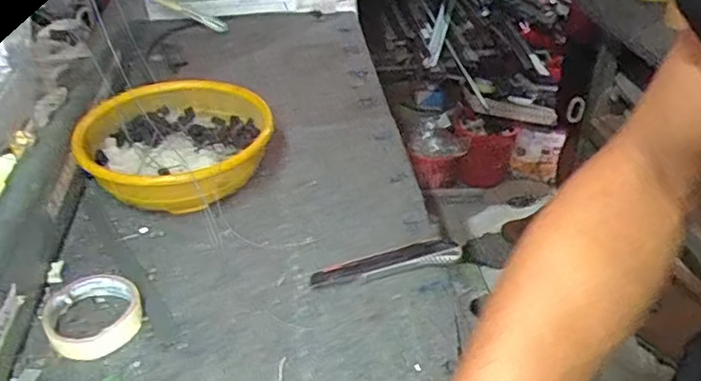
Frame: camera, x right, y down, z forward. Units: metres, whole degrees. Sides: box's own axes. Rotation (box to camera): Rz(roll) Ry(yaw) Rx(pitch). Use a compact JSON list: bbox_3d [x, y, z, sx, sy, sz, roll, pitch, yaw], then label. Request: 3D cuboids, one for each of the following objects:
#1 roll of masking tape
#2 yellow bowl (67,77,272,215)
[{"bbox_3d":[-0.234,0.109,0.554,0.081,0.023,0.075,-13,39,-21],"label":"roll of masking tape"},{"bbox_3d":[-0.201,-0.046,0.713,0.206,0.089,0.183,-15,38,-19],"label":"yellow bowl"}]

